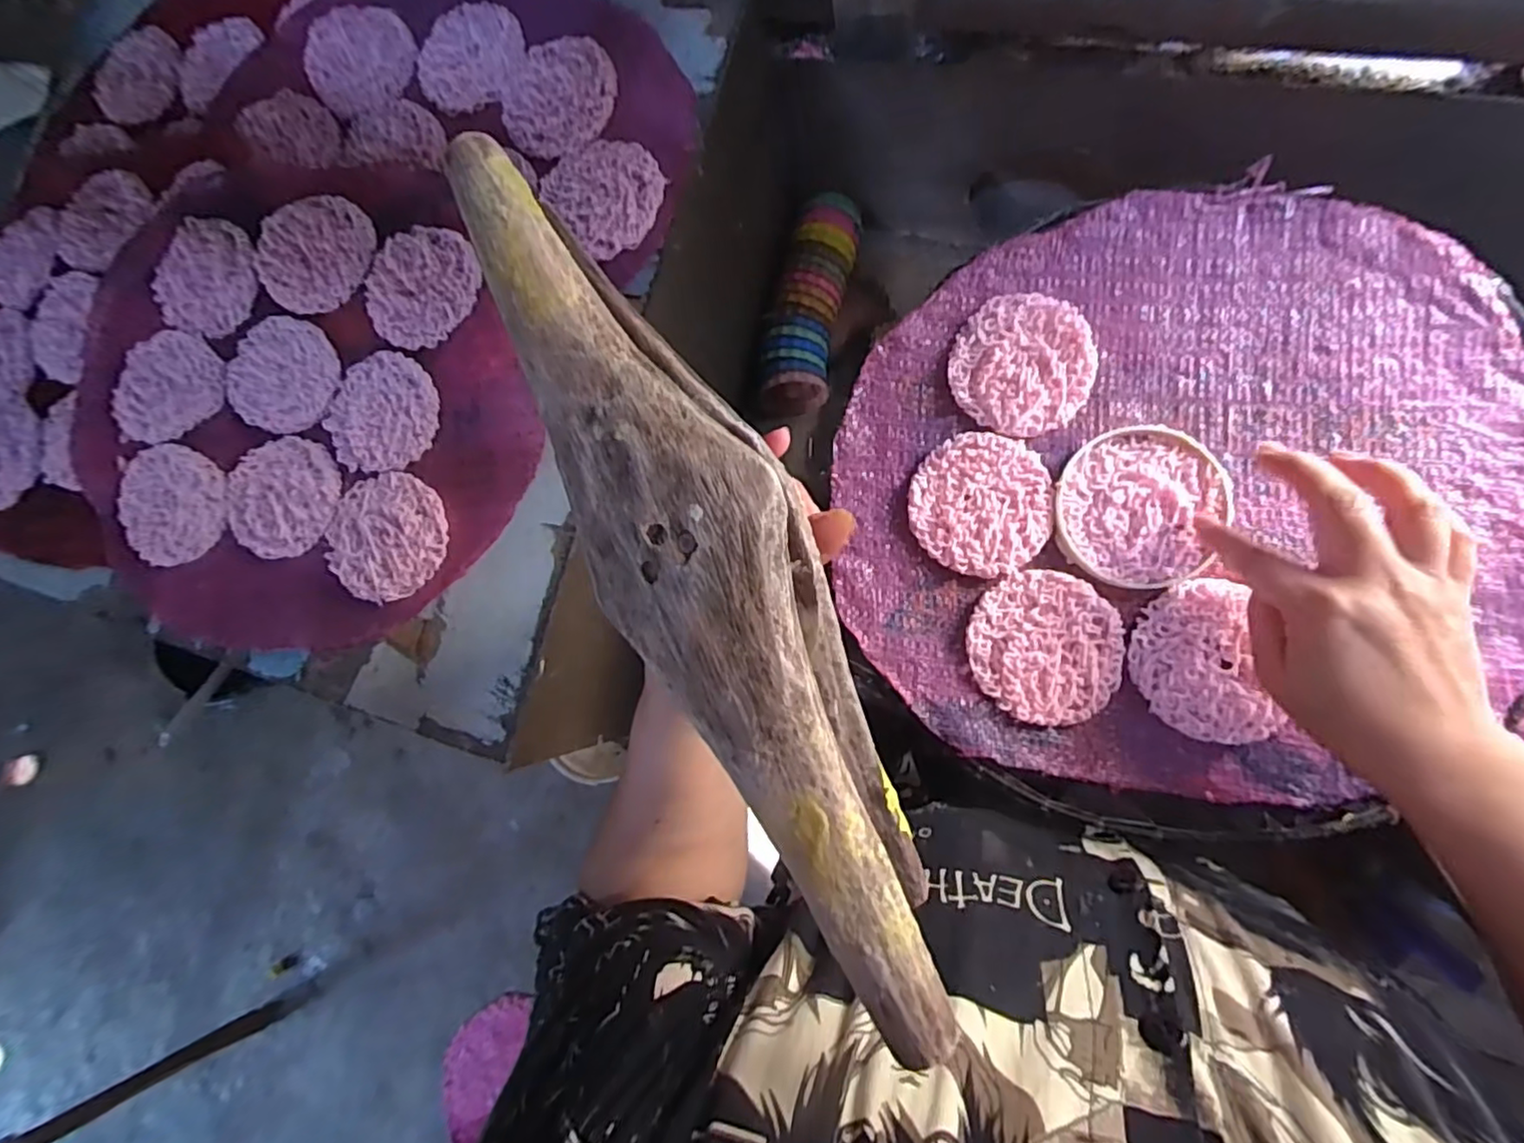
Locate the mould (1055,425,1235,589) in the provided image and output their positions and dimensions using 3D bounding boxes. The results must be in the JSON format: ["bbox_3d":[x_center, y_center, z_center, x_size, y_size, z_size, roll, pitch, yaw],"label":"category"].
[{"bbox_3d":[0.208,-0.035,0.356,0.087,0.016,0.090,-1,82,6],"label":"mould"}]

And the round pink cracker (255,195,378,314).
[{"bbox_3d":[-0.300,-0.215,0.435,0.078,0.006,0.080,-2,82,11],"label":"round pink cracker"}]

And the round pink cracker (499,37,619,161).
[{"bbox_3d":[-0.134,-0.315,0.433,0.074,0.012,0.080,-2,82,11],"label":"round pink cracker"}]

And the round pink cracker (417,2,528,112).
[{"bbox_3d":[-0.203,-0.361,0.452,0.079,0.009,0.081,-2,82,11],"label":"round pink cracker"}]

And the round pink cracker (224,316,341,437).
[{"bbox_3d":[-0.324,-0.133,0.440,0.083,0.009,0.075,11,84,13],"label":"round pink cracker"}]

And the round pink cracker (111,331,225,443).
[{"bbox_3d":[-0.411,-0.125,0.448,0.080,0.010,0.074,-2,82,11],"label":"round pink cracker"}]

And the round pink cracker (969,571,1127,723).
[{"bbox_3d":[0.153,0.039,0.352,0.076,0.005,0.080,-2,82,11],"label":"round pink cracker"}]

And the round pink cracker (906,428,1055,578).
[{"bbox_3d":[0.124,-0.038,0.371,0.076,0.006,0.080,-2,82,11],"label":"round pink cracker"}]

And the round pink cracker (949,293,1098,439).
[{"bbox_3d":[0.151,-0.121,0.375,0.078,0.007,0.080,-2,82,11],"label":"round pink cracker"}]

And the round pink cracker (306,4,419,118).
[{"bbox_3d":[-0.285,-0.364,0.460,0.075,0.011,0.075,-16,79,9],"label":"round pink cracker"}]

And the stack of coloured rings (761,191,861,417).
[{"bbox_3d":[0.044,-0.240,0.601,0.068,0.069,0.189,11,84,13],"label":"stack of coloured rings"}]

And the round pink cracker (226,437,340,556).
[{"bbox_3d":[-0.314,-0.050,0.428,0.079,0.009,0.075,-2,82,11],"label":"round pink cracker"}]

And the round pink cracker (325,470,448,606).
[{"bbox_3d":[-0.235,-0.024,0.406,0.079,0.008,0.074,-2,82,11],"label":"round pink cracker"}]

